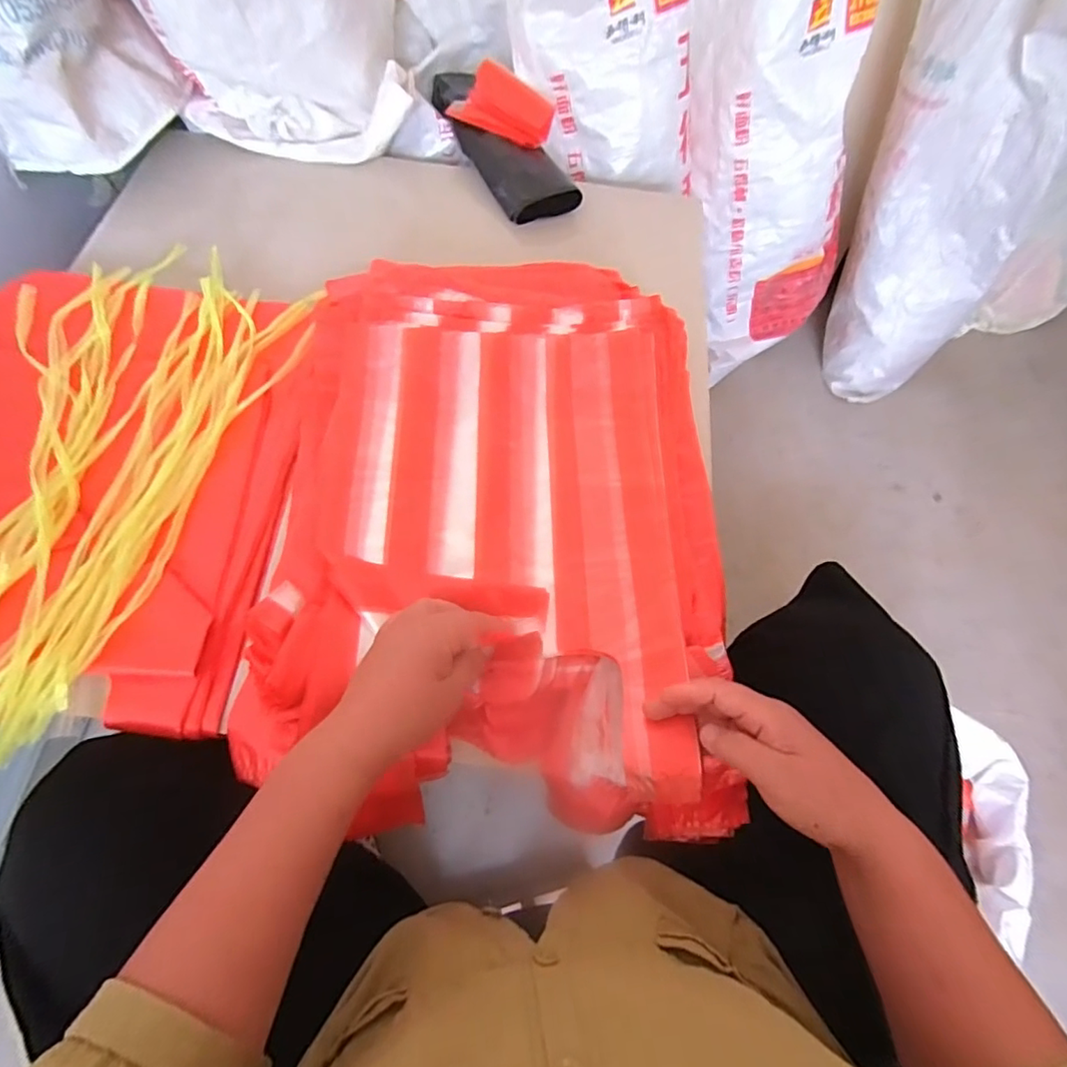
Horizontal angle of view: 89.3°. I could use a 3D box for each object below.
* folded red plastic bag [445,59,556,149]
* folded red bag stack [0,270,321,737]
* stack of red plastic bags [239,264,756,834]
[{"bbox_3d":[-0.047,-0.603,0.770,0.134,0.059,0.087,21,68,8],"label":"folded red plastic bag"},{"bbox_3d":[-0.437,-0.055,0.526,0.389,0.052,0.466,7,67,2],"label":"folded red bag stack"},{"bbox_3d":[-0.028,-0.035,0.517,0.410,0.076,0.551,2,67,0],"label":"stack of red plastic bags"}]

